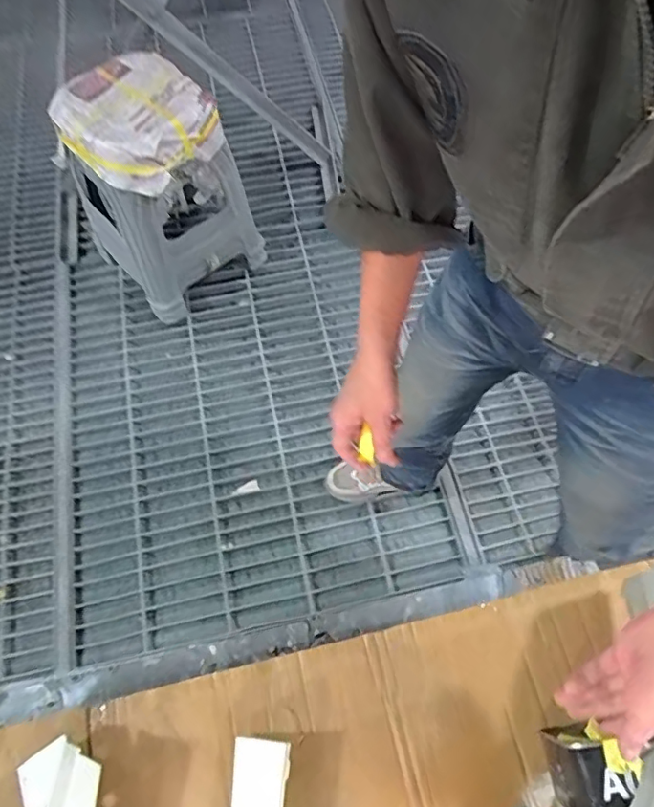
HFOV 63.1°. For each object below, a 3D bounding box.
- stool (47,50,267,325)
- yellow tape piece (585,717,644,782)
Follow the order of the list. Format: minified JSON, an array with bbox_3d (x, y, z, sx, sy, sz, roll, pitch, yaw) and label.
[{"bbox_3d":[-0.410,-0.521,1.353,0.389,0.513,0.292,-38,70,-16],"label":"stool"},{"bbox_3d":[0.250,0.307,0.470,0.019,0.017,0.052,-32,32,-16],"label":"yellow tape piece"}]

